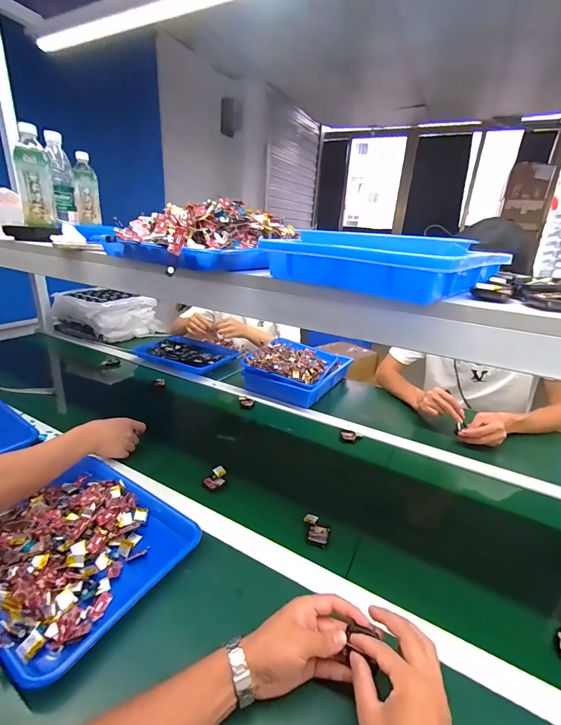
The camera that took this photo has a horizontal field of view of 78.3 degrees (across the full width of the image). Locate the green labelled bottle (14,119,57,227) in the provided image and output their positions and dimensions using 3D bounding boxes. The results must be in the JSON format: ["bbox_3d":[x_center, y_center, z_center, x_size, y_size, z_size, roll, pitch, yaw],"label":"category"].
[{"bbox_3d":[-0.518,-0.384,0.725,0.064,0.178,0.074,-10,25,-29],"label":"green labelled bottle"}]

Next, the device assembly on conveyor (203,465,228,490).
[{"bbox_3d":[-0.128,0.232,0.686,0.034,0.021,0.054,13,24,23],"label":"device assembly on conveyor"}]

